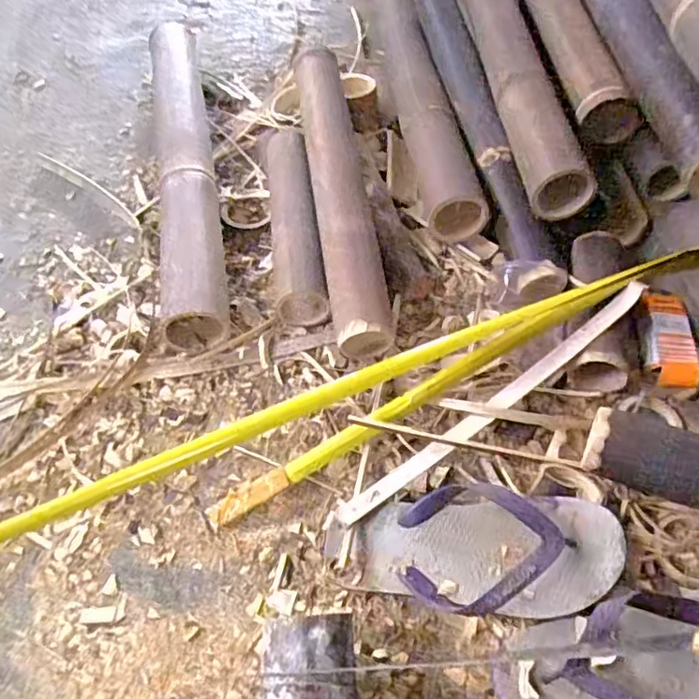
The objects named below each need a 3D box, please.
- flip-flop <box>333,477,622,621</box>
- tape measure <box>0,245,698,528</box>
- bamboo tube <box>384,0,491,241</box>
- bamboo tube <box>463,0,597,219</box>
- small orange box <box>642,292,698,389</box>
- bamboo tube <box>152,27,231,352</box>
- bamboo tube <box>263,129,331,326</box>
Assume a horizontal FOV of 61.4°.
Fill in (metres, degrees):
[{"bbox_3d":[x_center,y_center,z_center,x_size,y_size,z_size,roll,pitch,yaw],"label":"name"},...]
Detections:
[{"bbox_3d":[0.108,0.175,0.524,0.254,0.059,0.111,-1,55,3],"label":"flip-flop"},{"bbox_3d":[-0.073,0.073,0.598,1.027,0.073,0.131,-18,56,-9],"label":"tape measure"},{"bbox_3d":[0.102,-0.388,0.889,0.075,0.084,0.578,-8,55,-2],"label":"bamboo tube"},{"bbox_3d":[0.224,-0.371,0.790,0.082,0.068,0.506,-4,55,1],"label":"bamboo tube"},{"bbox_3d":[0.356,-0.011,0.654,0.051,0.033,0.109,5,58,8],"label":"small orange box"},{"bbox_3d":[-0.247,-0.295,0.859,0.077,0.087,0.699,-12,55,-5],"label":"bamboo tube"},{"bbox_3d":[-0.070,-0.167,0.768,0.064,0.067,0.299,-7,55,-1],"label":"bamboo tube"}]

